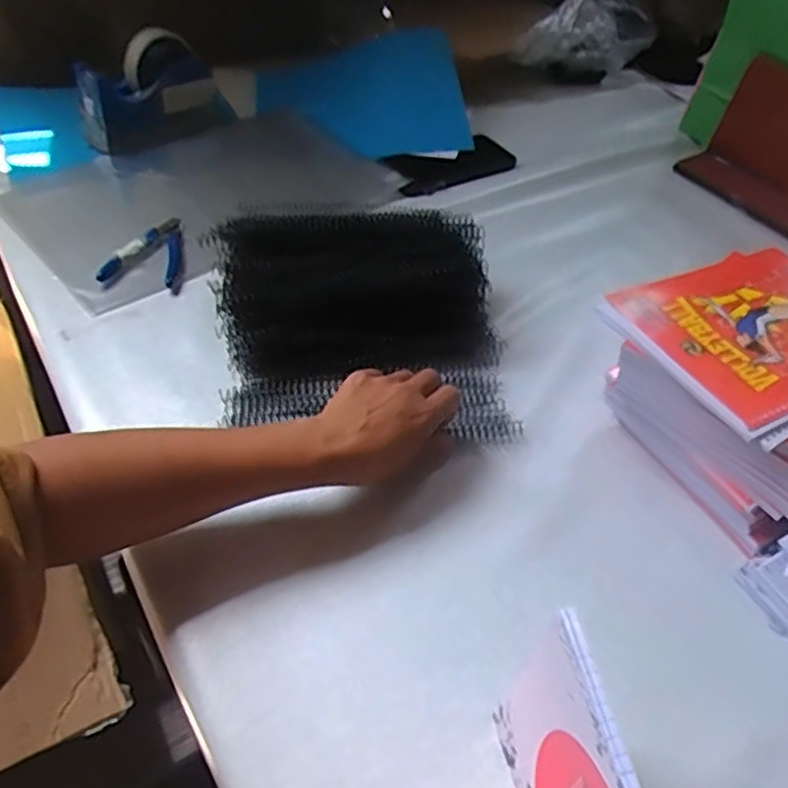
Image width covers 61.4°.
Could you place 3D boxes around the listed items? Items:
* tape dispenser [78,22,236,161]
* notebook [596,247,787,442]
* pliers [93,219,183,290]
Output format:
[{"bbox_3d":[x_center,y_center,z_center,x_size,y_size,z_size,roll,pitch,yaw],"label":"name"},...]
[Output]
[{"bbox_3d":[-0.279,-0.358,0.783,0.178,0.096,0.070,-20,53,-23],"label":"tape dispenser"},{"bbox_3d":[0.272,-0.049,0.498,0.200,0.012,0.149,-19,53,-22],"label":"notebook"},{"bbox_3d":[-0.247,-0.144,0.660,0.070,0.018,0.098,1,48,-6],"label":"pliers"}]

